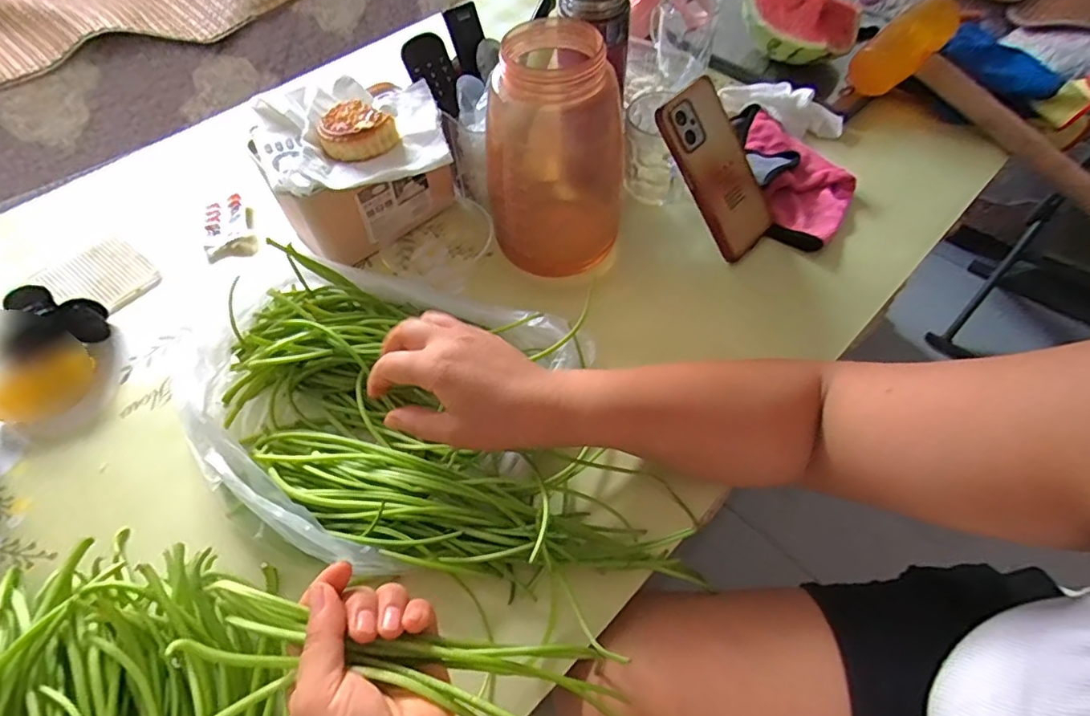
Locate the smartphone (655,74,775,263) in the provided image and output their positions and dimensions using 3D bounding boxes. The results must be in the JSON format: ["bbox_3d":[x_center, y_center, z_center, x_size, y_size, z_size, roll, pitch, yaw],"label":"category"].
[{"bbox_3d":[0.168,-0.180,0.512,0.075,0.162,0.013,-44,23,-14],"label":"smartphone"}]

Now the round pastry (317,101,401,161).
[{"bbox_3d":[-0.170,-0.203,0.481,0.053,0.027,0.064,-39,64,-21],"label":"round pastry"}]

